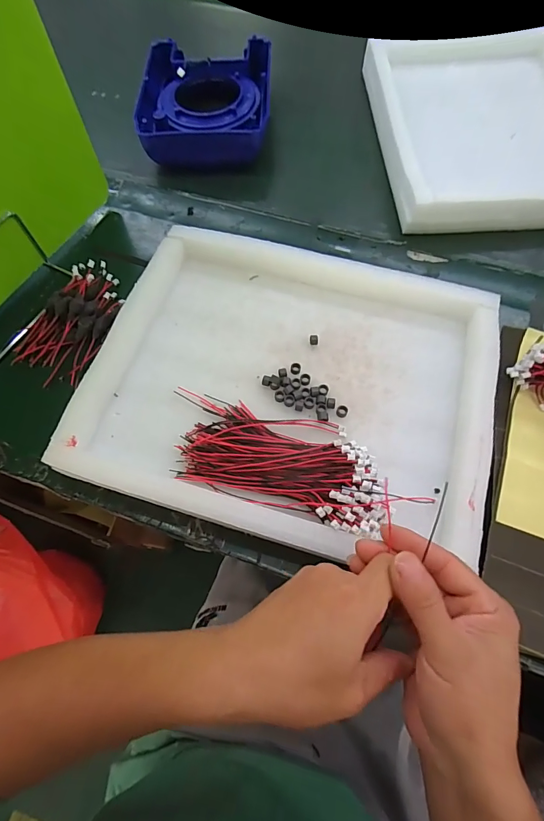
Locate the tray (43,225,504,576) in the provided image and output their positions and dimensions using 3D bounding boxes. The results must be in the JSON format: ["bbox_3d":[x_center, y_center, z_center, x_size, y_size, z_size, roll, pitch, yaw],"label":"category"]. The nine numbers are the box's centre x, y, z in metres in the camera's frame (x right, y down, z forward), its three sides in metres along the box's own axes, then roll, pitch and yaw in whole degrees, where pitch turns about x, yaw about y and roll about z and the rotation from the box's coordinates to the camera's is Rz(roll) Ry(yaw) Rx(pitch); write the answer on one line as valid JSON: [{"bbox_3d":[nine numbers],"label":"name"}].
[{"bbox_3d":[0.021,-0.034,0.376,0.355,0.045,0.306,14,69,9],"label":"tray"}]

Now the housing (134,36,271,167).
[{"bbox_3d":[-0.090,-0.425,0.553,0.171,0.069,0.202,3,68,2],"label":"housing"}]

